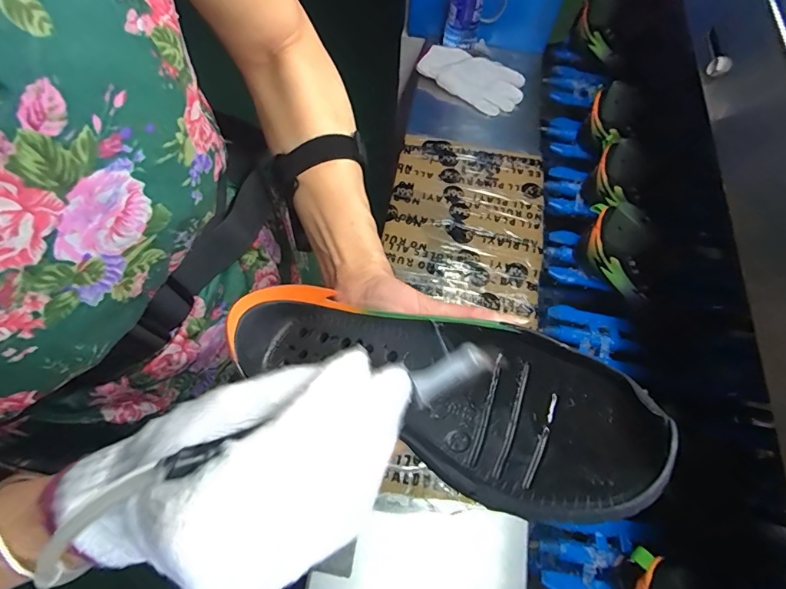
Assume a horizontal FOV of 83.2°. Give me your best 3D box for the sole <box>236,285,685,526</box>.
[{"bbox_3d":[0.016,0.041,0.243,0.232,0.042,0.088,19,61,25],"label":"sole"}]

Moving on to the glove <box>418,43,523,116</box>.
[{"bbox_3d":[0.147,-0.403,0.826,0.193,0.035,0.101,28,64,13],"label":"glove"}]

